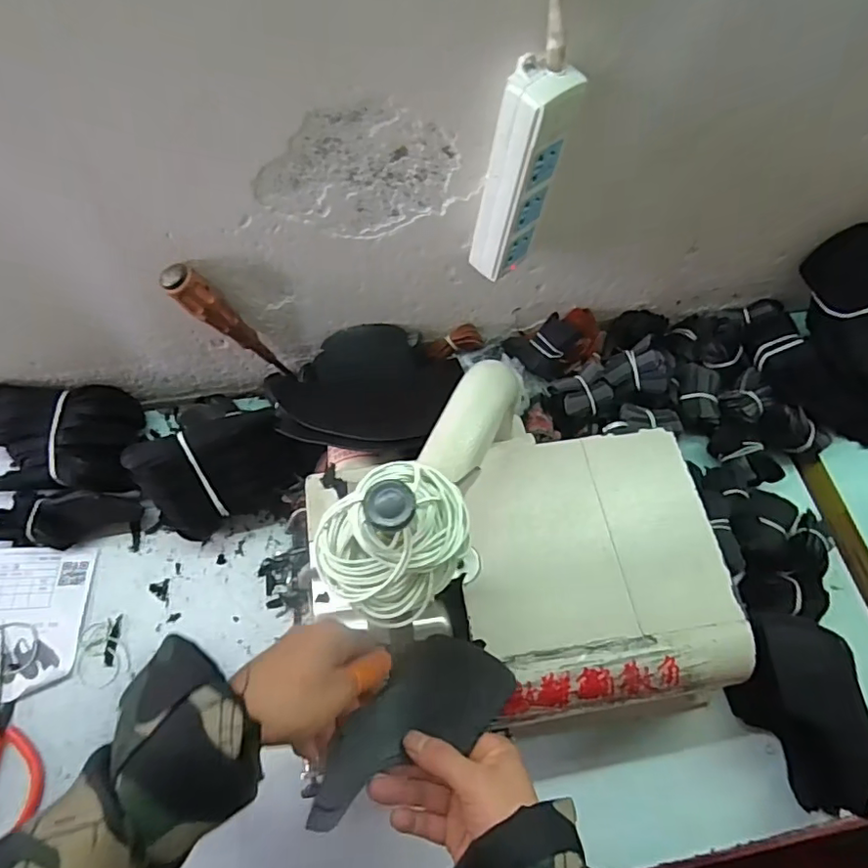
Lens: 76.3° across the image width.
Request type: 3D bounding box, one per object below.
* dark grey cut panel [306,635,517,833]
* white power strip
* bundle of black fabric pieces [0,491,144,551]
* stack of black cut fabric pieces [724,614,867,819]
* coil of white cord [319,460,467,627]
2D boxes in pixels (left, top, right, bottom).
[{"bbox_3d":[-0.020,0.195,0.390,0.152,0.010,0.076,-20,53,-20],"label":"dark grey cut panel"},{"bbox_3d":[0.069,-0.200,0.437,0.062,0.163,0.038,-41,73,-18],"label":"white power strip"},{"bbox_3d":[-0.384,0.089,0.575,0.135,0.044,0.054,5,65,1],"label":"bundle of black fabric pieces"},{"bbox_3d":[0.332,0.251,0.506,0.078,0.091,0.153,-5,65,-4],"label":"stack of black cut fabric pieces"},{"bbox_3d":[-0.017,0.047,0.259,0.063,0.025,0.072,41,70,16],"label":"coil of white cord"}]

